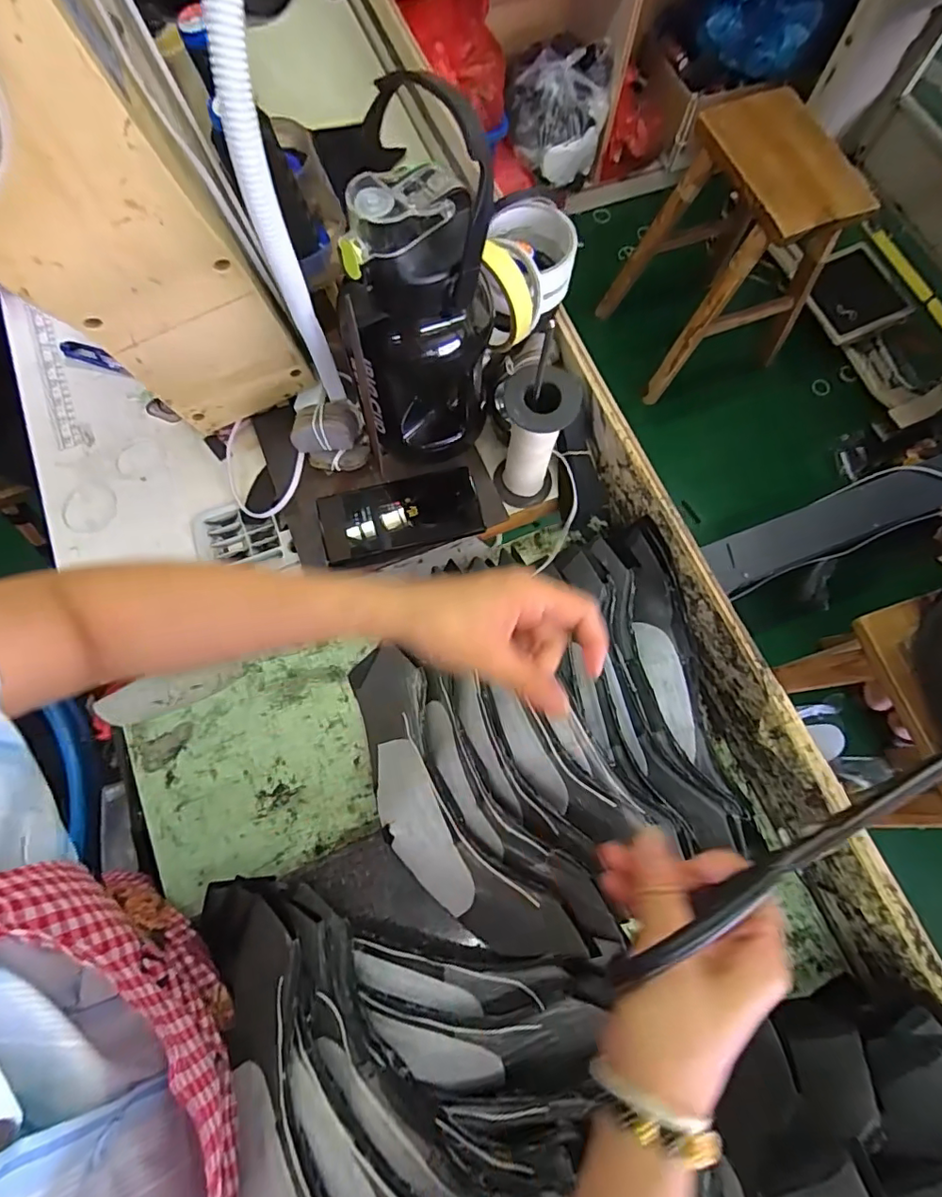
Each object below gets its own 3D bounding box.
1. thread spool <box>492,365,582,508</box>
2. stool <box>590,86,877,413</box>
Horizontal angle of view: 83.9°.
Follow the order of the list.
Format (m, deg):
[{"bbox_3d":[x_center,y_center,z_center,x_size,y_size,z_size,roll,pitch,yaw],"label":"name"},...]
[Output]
[{"bbox_3d":[0.055,-0.136,0.471,0.060,0.149,0.053,12,74,2],"label":"thread spool"},{"bbox_3d":[0.623,-0.839,1.294,0.438,0.470,0.382,-27,76,-9],"label":"stool"}]

